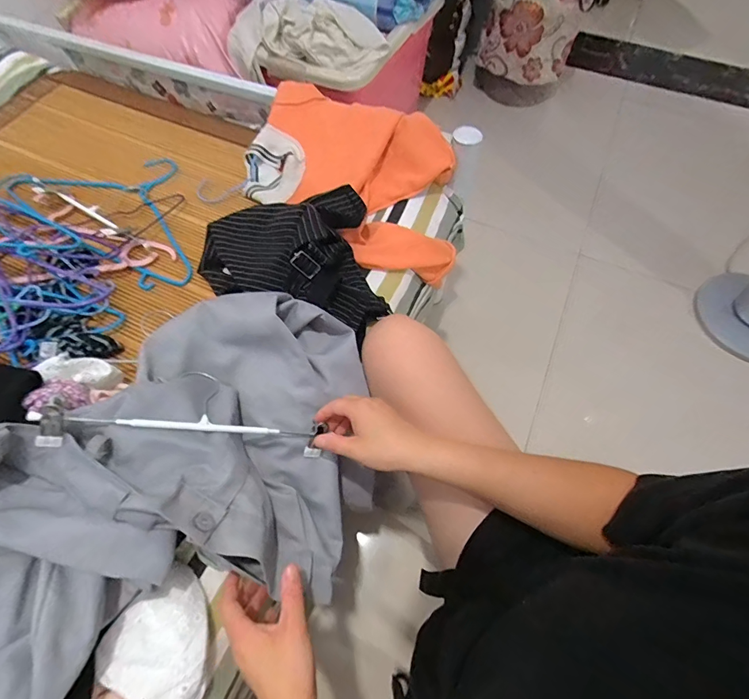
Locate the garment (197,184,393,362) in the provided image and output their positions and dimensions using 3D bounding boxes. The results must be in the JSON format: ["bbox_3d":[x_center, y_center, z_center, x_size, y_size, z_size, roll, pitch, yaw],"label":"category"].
[{"bbox_3d":[-0.107,-0.168,0.620,0.278,0.101,0.224,23,65,11],"label":"garment"}]

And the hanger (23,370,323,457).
[{"bbox_3d":[-0.205,0.064,0.485,0.288,0.042,0.106,10,36,-27],"label":"hanger"}]

